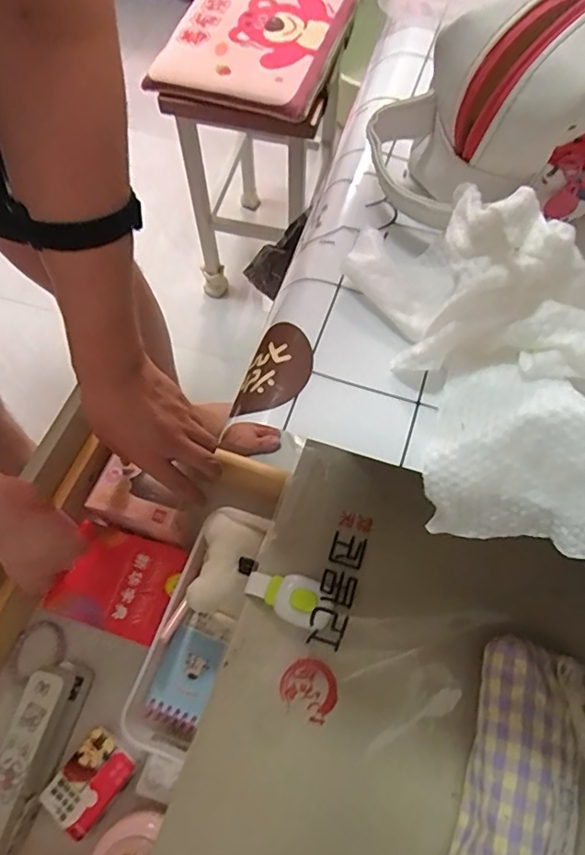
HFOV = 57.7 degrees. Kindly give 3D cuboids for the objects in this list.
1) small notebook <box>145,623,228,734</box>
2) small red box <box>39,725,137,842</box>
[{"bbox_3d":[-0.100,0.239,0.504,0.051,0.009,0.083,19,68,10],"label":"small notebook"},{"bbox_3d":[-0.186,0.323,0.484,0.055,0.012,0.073,36,71,16],"label":"small red box"}]

